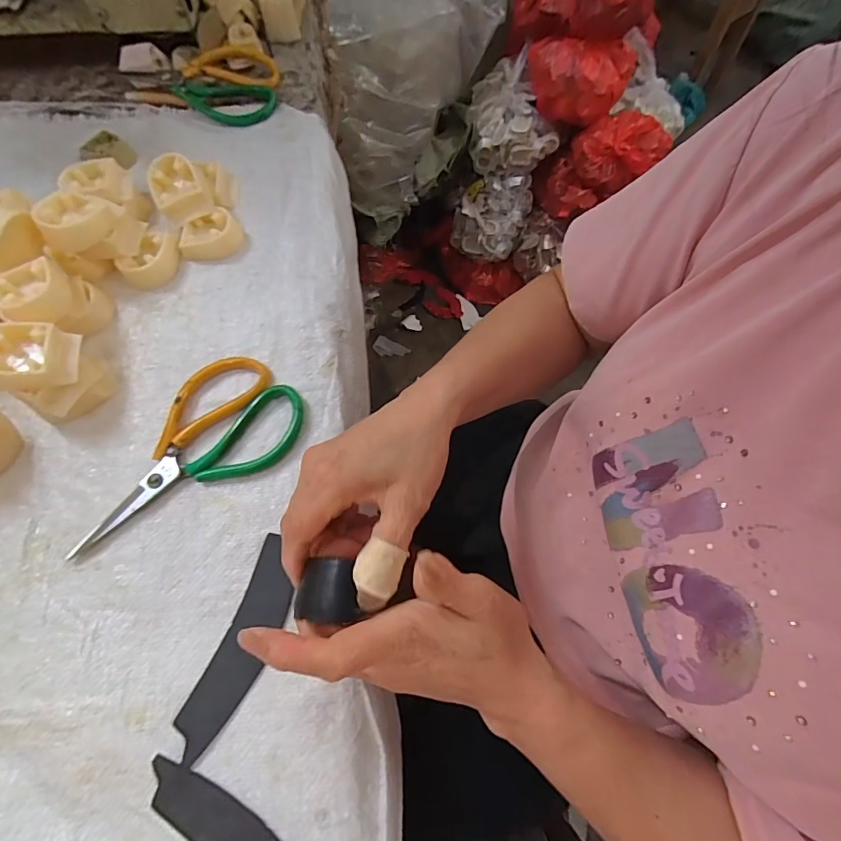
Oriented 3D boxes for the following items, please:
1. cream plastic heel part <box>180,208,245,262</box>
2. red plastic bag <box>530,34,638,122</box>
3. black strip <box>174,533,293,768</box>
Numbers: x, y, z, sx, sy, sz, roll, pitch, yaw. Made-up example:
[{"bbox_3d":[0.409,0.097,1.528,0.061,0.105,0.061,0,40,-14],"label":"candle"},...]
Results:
[{"bbox_3d":[-0.201,-0.175,0.426,0.057,0.019,0.043,-21,70,-9],"label":"cream plastic heel part"},{"bbox_3d":[0.342,-0.727,0.948,0.223,0.097,0.153,7,68,2],"label":"red plastic bag"},{"bbox_3d":[-0.122,0.153,0.308,0.035,0.004,0.138,20,69,7],"label":"black strip"}]

